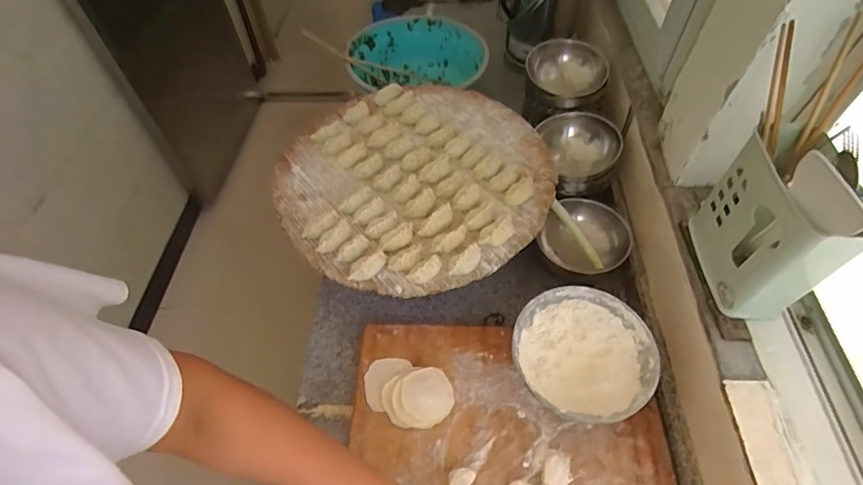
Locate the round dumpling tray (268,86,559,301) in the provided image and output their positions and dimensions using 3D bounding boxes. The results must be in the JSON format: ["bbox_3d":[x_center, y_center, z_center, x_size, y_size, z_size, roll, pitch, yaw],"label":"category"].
[{"bbox_3d":[-0.021,-0.111,0.704,0.384,0.041,0.407,-1,54,1],"label":"round dumpling tray"}]

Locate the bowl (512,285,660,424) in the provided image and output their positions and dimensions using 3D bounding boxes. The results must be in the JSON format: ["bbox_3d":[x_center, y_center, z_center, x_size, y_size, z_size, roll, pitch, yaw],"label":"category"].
[{"bbox_3d":[0.191,0.147,0.591,0.166,0.074,0.165,-1,54,1],"label":"bowl"}]

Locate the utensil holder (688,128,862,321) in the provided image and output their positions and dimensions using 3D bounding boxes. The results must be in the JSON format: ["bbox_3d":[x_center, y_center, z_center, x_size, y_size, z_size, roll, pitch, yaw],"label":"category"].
[{"bbox_3d":[0.342,-0.017,0.471,0.062,0.182,0.138,-3,54,-1],"label":"utensil holder"}]

